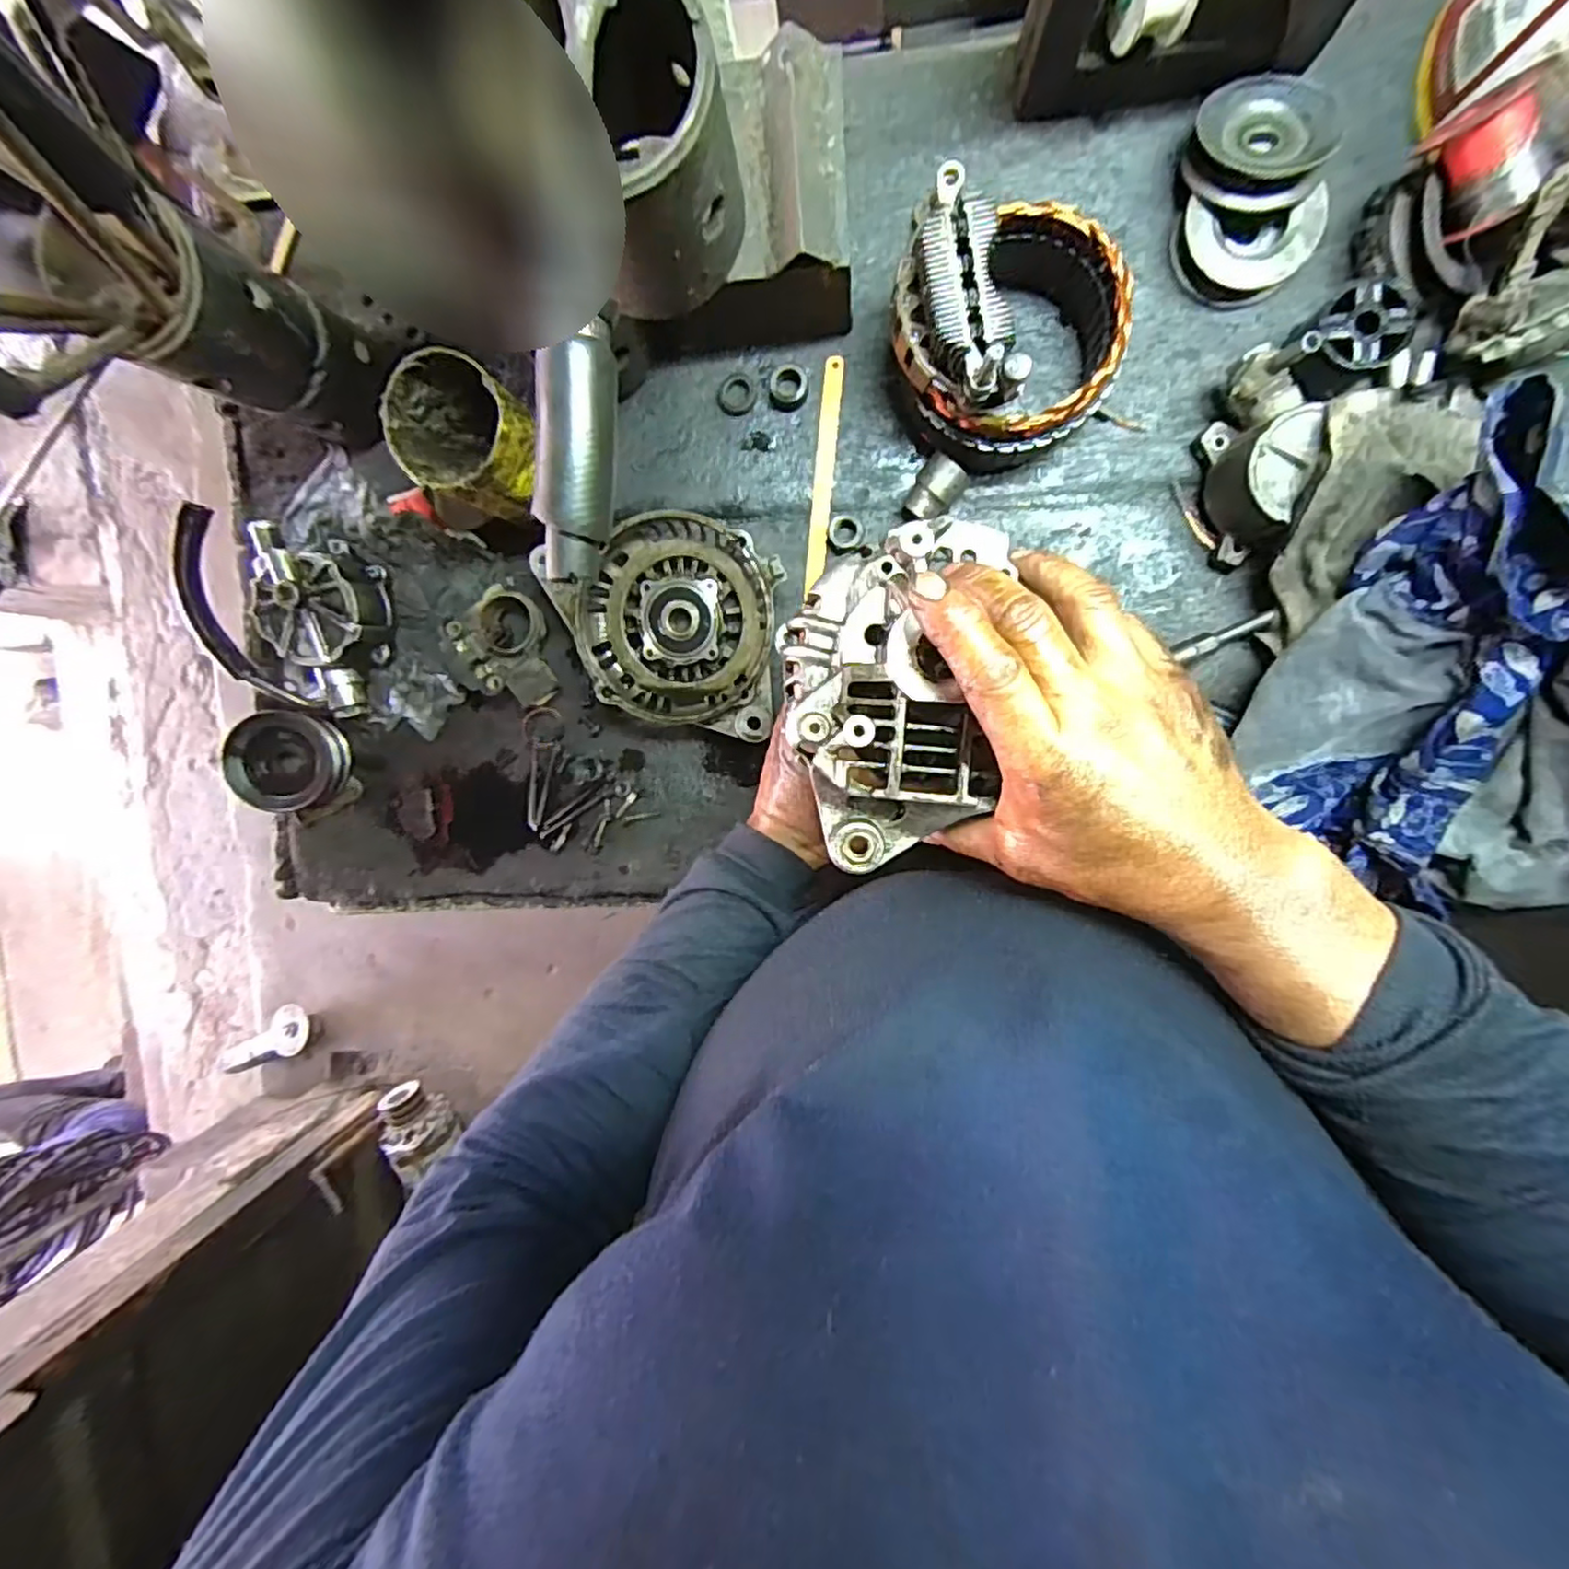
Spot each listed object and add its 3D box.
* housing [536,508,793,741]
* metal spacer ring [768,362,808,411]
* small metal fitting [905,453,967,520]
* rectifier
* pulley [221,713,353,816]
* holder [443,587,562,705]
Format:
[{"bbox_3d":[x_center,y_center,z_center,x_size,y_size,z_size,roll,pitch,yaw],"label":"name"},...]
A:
[{"bbox_3d":[-0.088,-0.117,0.483,0.173,0.045,0.139,12,96,5],"label":"housing"},{"bbox_3d":[0.003,-0.271,0.461,0.026,0.010,0.029,-2,95,7],"label":"metal spacer ring"},{"bbox_3d":[0.101,-0.197,0.454,0.028,0.023,0.041,34,125,0],"label":"small metal fitting"},{"bbox_3d":[0.093,-0.265,0.371,0.056,0.035,0.113,-14,93,8],"label":"rectifier"},{"bbox_3d":[-0.382,-0.018,0.527,0.074,0.042,0.075,-2,95,7],"label":"pulley"},{"bbox_3d":[-0.203,-0.102,0.508,0.065,0.028,0.087,-27,91,8],"label":"holder"}]

